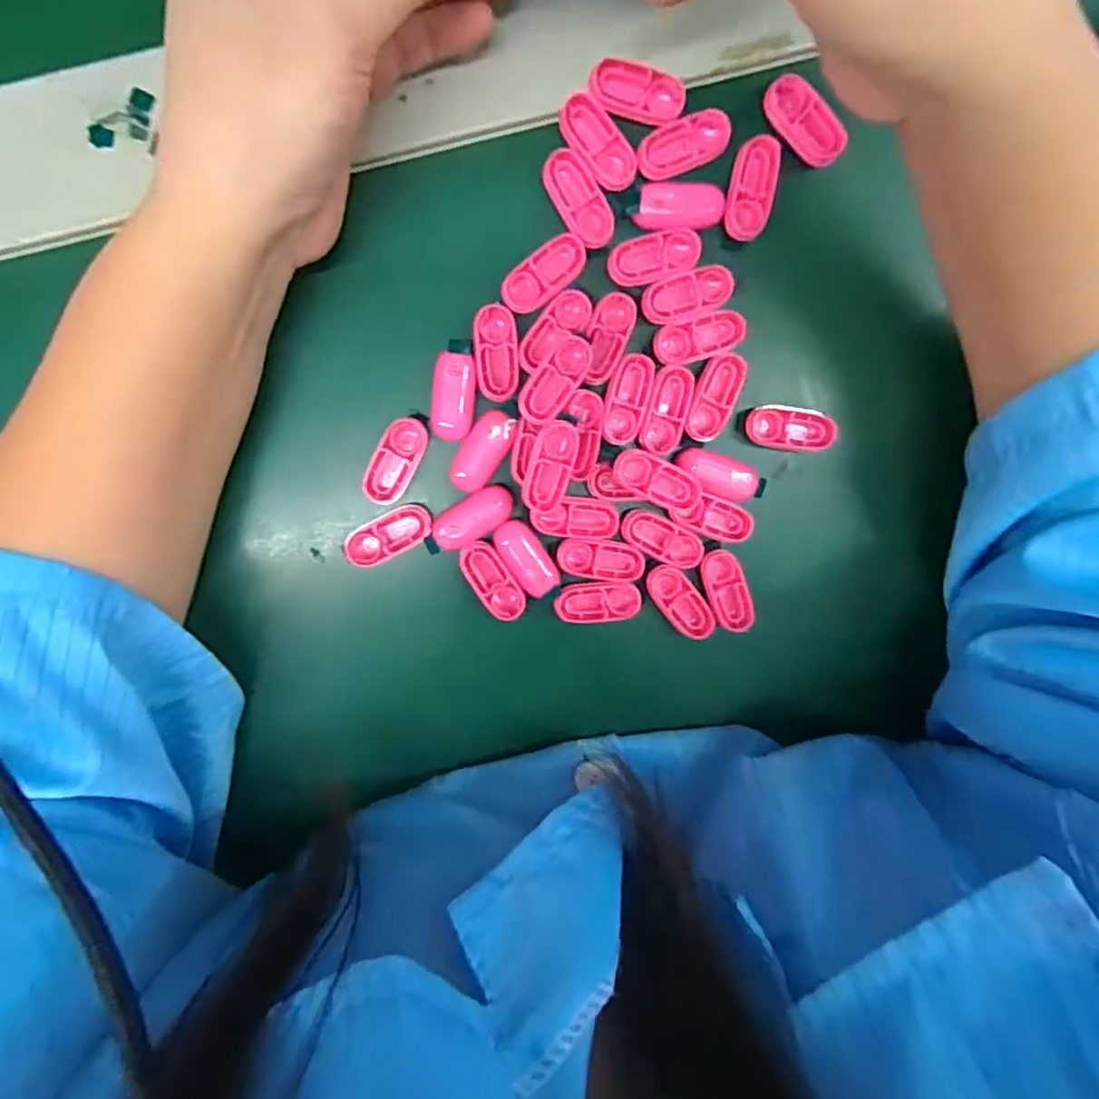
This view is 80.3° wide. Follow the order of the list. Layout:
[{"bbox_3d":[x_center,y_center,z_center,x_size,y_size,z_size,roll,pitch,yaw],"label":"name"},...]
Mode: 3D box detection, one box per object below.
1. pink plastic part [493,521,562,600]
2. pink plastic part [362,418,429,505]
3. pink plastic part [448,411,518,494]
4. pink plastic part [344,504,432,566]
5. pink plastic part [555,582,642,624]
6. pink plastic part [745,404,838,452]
[{"bbox_3d":[-0.009,0.003,0.258,0.015,0.005,0.033,-36,99,3],"label":"pink plastic part"},{"bbox_3d":[-0.058,-0.033,0.245,0.015,0.006,0.033,26,96,-7],"label":"pink plastic part"},{"bbox_3d":[-0.026,-0.038,0.247,0.015,0.005,0.033,32,96,-7],"label":"pink plastic part"},{"bbox_3d":[-0.062,-0.005,0.249,0.034,0.004,0.014,-30,99,2],"label":"pink plastic part"},{"bbox_3d":[0.020,0.022,0.262,0.033,0.004,0.016,-7,99,-2],"label":"pink plastic part"},{"bbox_3d":[0.095,-0.047,0.256,0.034,0.006,0.016,5,98,-4],"label":"pink plastic part"}]

